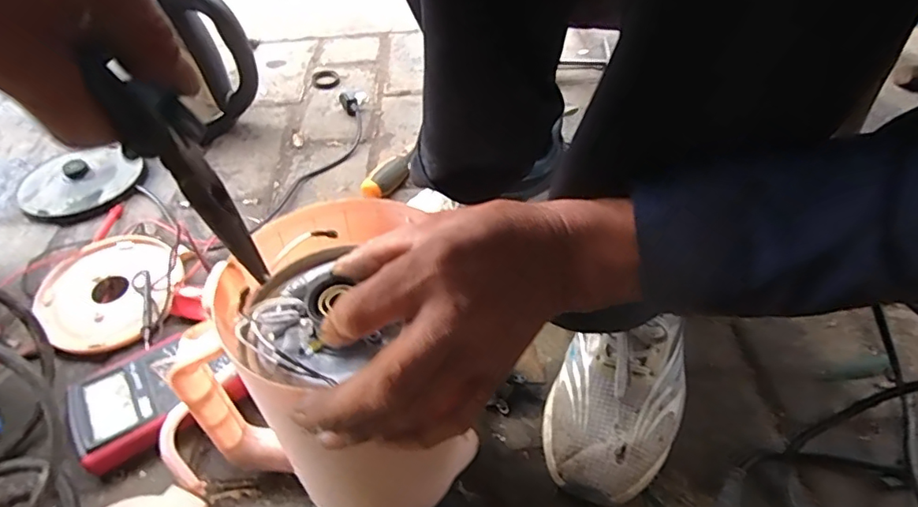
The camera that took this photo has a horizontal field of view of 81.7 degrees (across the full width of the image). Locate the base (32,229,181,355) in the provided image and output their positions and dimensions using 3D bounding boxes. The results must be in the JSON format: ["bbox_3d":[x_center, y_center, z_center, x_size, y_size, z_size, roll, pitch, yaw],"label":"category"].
[{"bbox_3d":[-0.367,0.034,0.555,0.135,0.018,0.159,-23,49,-19],"label":"base"}]

